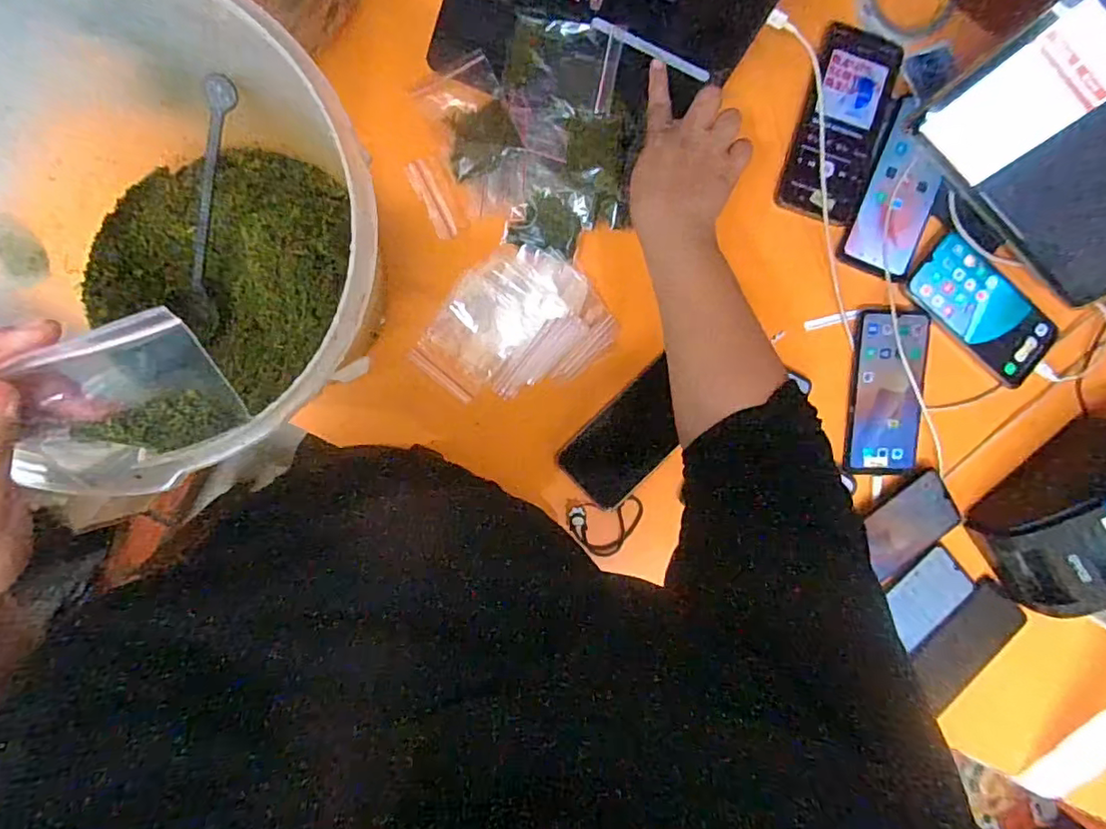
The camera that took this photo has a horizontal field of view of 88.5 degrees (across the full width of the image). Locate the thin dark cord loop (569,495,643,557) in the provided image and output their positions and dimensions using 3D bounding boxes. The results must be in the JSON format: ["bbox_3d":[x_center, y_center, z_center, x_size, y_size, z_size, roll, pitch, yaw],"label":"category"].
[{"bbox_3d":[0.054,0.111,0.552,0.074,0.008,0.050,-8,98,-4],"label":"thin dark cord loop"}]

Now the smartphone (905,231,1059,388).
[{"bbox_3d":[0.433,-0.103,0.568,0.168,0.010,0.081,39,93,-9],"label":"smartphone"}]

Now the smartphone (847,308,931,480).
[{"bbox_3d":[0.337,-0.021,0.569,0.076,0.006,0.161,1,98,-5],"label":"smartphone"}]

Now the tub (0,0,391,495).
[{"bbox_3d":[-0.227,-0.110,0.369,0.250,0.211,0.245,-1,96,-7],"label":"tub"}]

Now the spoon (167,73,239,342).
[{"bbox_3d":[-0.248,-0.141,0.408,0.037,0.020,0.191,26,123,-8],"label":"spoon"}]

